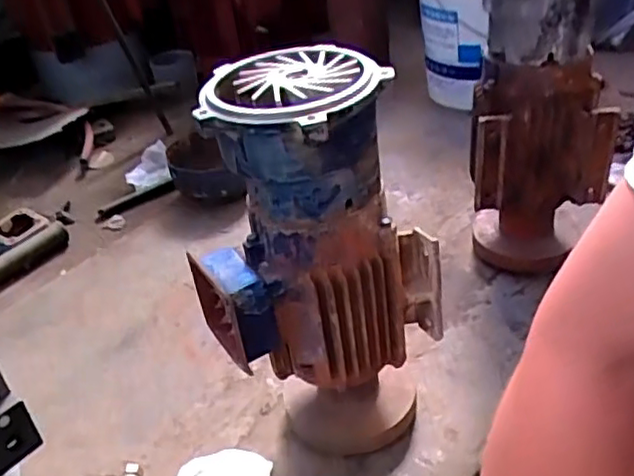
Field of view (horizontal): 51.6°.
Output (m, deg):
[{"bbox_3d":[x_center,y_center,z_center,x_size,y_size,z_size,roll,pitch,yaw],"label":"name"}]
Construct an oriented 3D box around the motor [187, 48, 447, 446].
[{"bbox_3d":[-0.006,0.034,0.698,0.213,0.422,0.175,-23,39,-22],"label":"motor"}]

